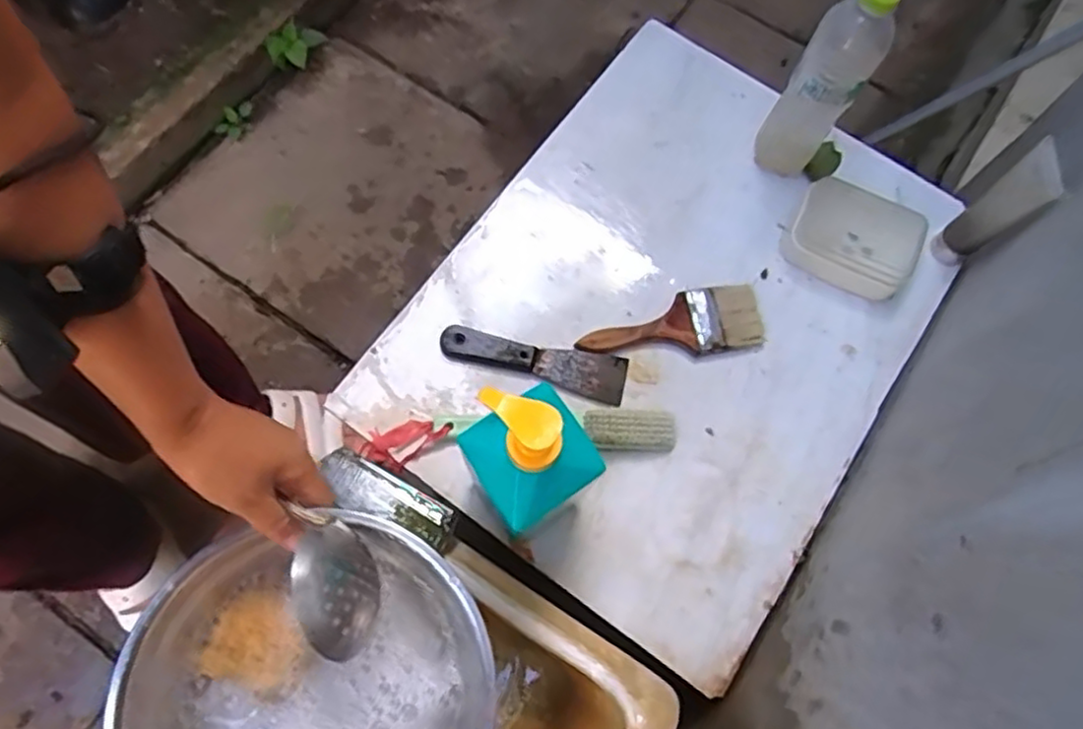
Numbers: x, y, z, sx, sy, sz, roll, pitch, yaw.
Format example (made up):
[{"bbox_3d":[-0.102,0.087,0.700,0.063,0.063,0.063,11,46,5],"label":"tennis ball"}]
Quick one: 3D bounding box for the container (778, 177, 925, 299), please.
[{"bbox_3d":[0.331,-0.130,0.729,0.131,0.043,0.099,30,72,10],"label":"container"}]

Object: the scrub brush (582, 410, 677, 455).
[{"bbox_3d":[0.085,0.065,0.656,0.089,0.029,0.036,1,70,0],"label":"scrub brush"}]

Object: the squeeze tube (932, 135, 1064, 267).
[{"bbox_3d":[0.461,-0.153,0.685,0.037,0.157,0.051,-11,70,-12],"label":"squeeze tube"}]

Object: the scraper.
[{"bbox_3d":[-0.008,-0.003,0.675,0.181,0.010,0.045,11,70,3],"label":"scraper"}]

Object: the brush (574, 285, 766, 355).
[{"bbox_3d":[0.131,-0.037,0.699,0.185,0.016,0.064,-11,70,-5],"label":"brush"}]

